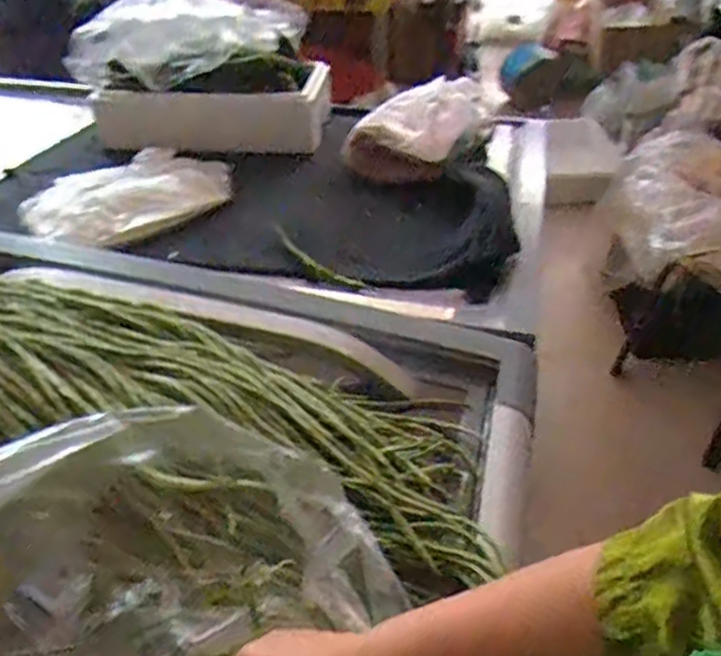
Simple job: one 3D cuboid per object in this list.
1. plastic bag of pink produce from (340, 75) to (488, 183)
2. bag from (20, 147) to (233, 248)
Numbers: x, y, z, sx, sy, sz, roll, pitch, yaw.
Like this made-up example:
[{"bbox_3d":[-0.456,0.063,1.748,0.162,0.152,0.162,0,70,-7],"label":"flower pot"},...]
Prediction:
[{"bbox_3d":[0.100,-0.358,1.169,0.216,0.124,0.267,23,46,25],"label":"plastic bag of pink produce"},{"bbox_3d":[-0.351,-0.205,1.053,0.327,0.071,0.179,-32,49,-32],"label":"bag"}]

